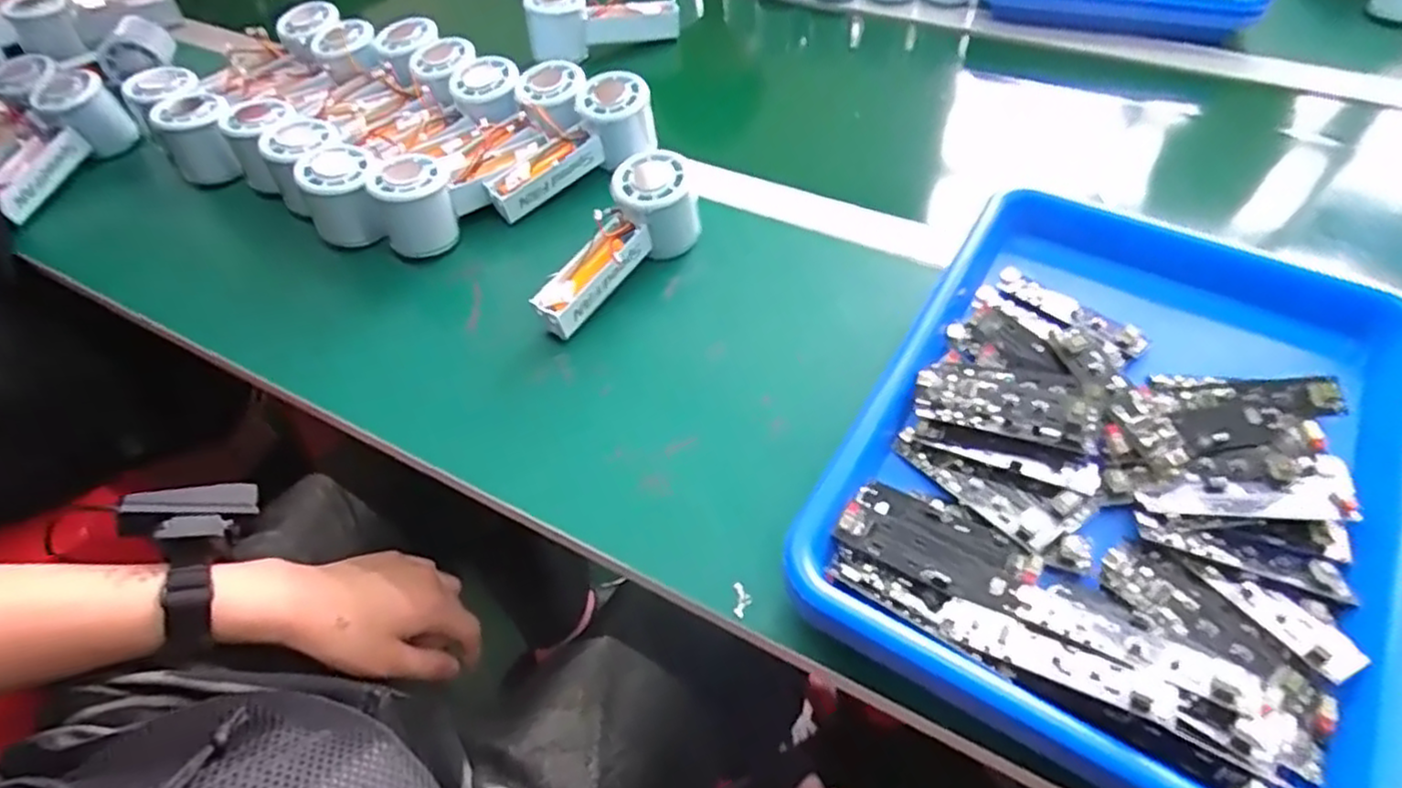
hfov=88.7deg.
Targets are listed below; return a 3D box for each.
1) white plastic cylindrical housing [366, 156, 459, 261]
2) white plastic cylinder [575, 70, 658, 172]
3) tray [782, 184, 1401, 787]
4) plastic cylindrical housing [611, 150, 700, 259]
[{"bbox_3d":[-0.220,-0.147,0.552,0.057,0.059,0.057,-2,53,3],"label":"white plastic cylindrical housing"},{"bbox_3d":[-0.068,-0.225,0.577,0.055,0.049,0.064,-14,53,-6],"label":"white plastic cylinder"},{"bbox_3d":[0.233,0.023,0.386,0.251,0.040,0.379,26,59,22],"label":"tray"},{"bbox_3d":[-0.032,-0.140,0.527,0.057,0.053,0.061,-2,53,3],"label":"plastic cylindrical housing"}]

